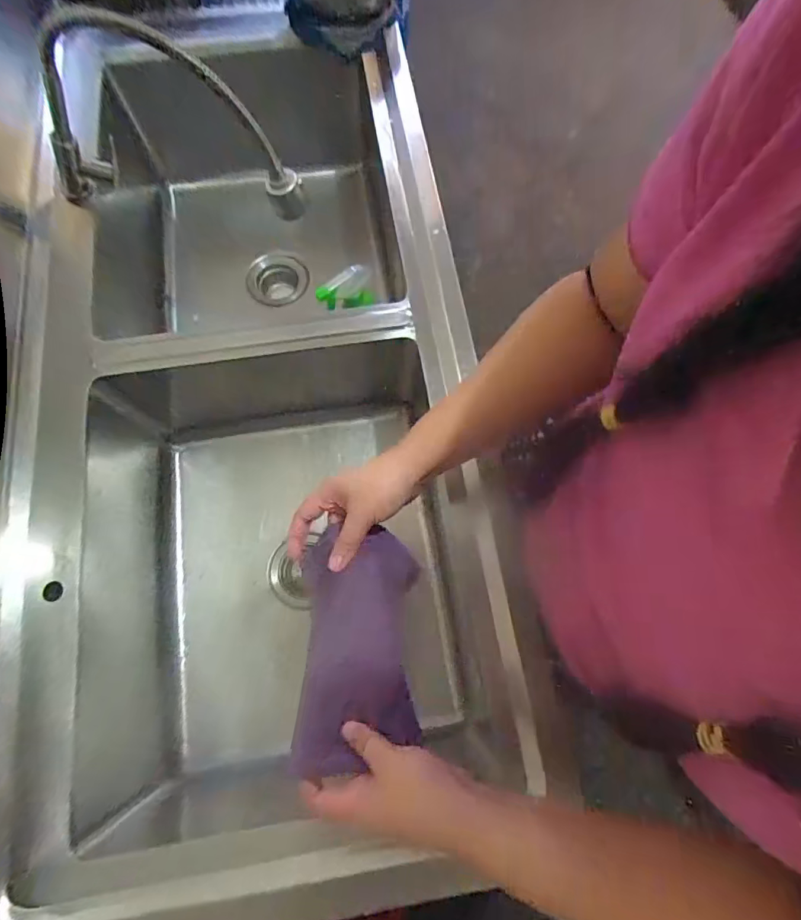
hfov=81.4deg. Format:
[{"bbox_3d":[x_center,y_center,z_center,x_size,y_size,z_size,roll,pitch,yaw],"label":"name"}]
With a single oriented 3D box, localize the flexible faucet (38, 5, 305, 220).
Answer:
[{"bbox_3d":[-0.298,-0.396,0.554,0.343,0.220,0.044,8,73,0],"label":"flexible faucet"}]

